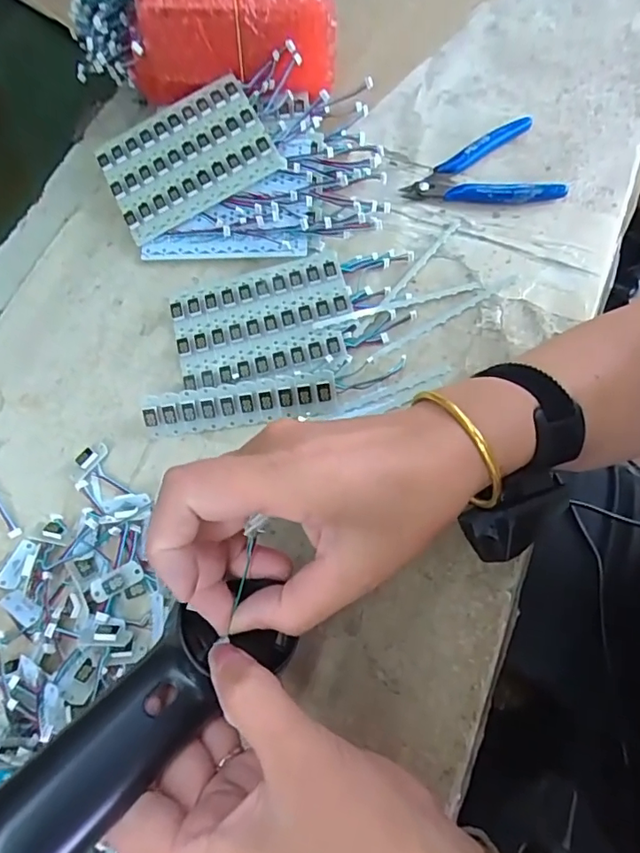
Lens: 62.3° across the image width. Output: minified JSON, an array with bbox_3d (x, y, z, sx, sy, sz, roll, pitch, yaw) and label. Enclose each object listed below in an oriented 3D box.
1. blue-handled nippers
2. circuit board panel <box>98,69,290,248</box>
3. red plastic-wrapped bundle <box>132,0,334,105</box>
[{"bbox_3d":[0.126,-0.194,0.415,0.116,0.015,0.074,-21,70,-3],"label":"blue-handled nippers"},{"bbox_3d":[-0.105,-0.211,0.413,0.126,0.007,0.095,-28,77,2],"label":"circuit board panel"},{"bbox_3d":[-0.073,-0.335,0.420,0.158,0.079,0.108,-8,69,0],"label":"red plastic-wrapped bundle"}]

